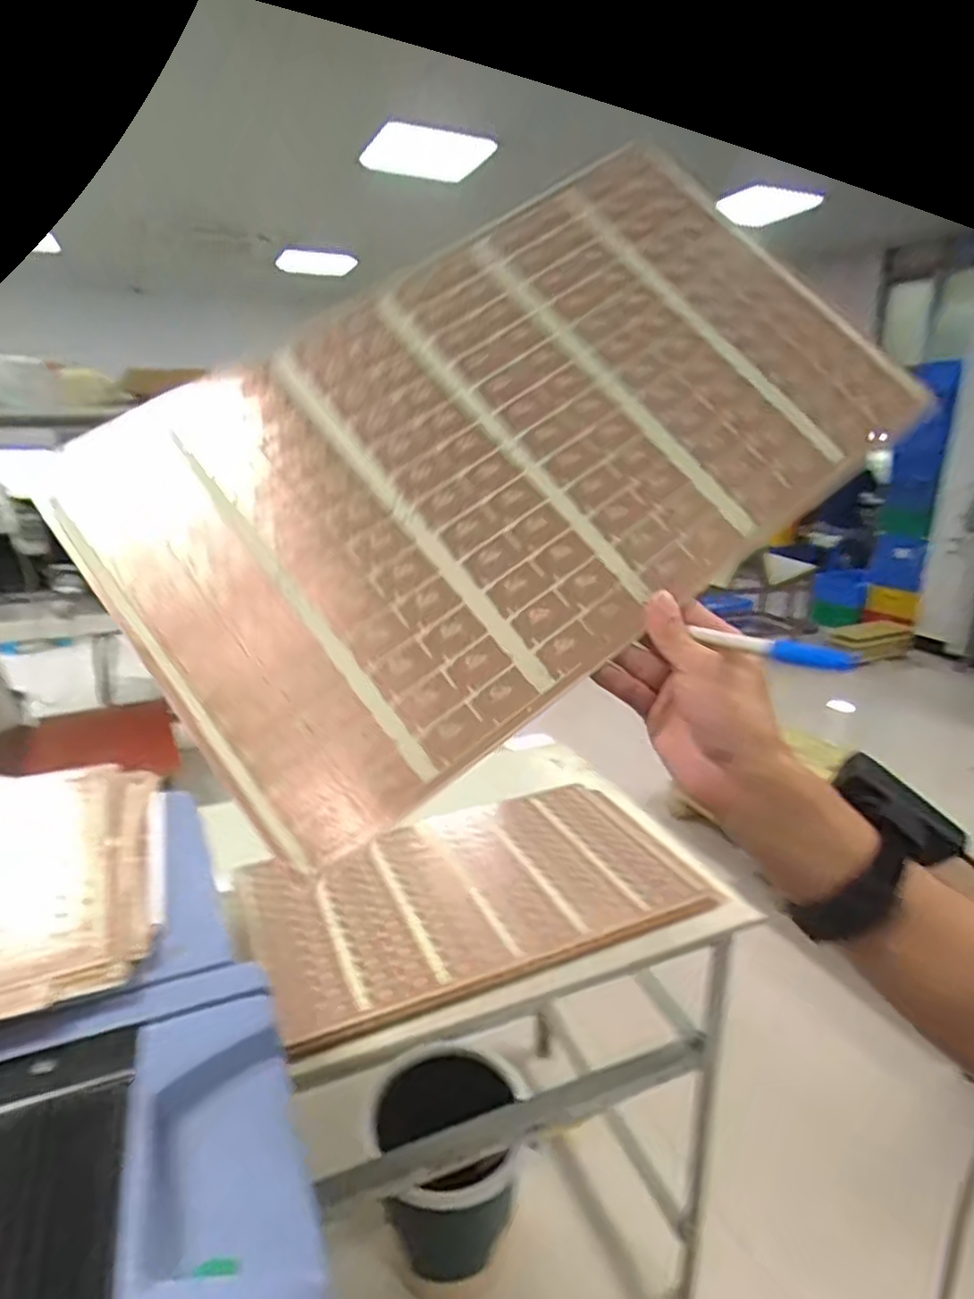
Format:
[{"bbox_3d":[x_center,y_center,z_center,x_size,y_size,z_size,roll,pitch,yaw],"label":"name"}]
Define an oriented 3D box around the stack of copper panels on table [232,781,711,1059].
[{"bbox_3d":[-0.013,0.291,0.863,0.527,0.033,0.304,-8,17,-25],"label":"stack of copper panels on table"}]

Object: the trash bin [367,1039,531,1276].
[{"bbox_3d":[-0.056,0.798,1.110,0.212,0.229,0.239,15,24,39],"label":"trash bin"}]

